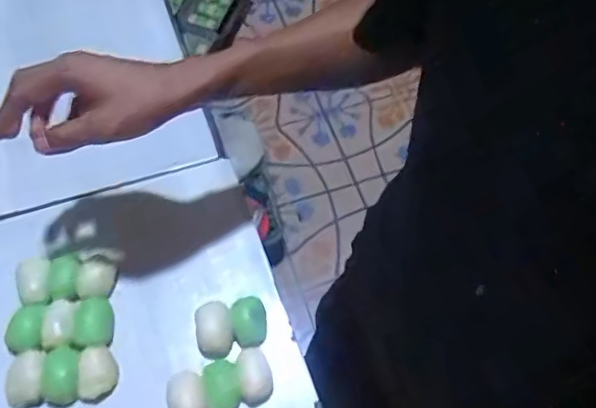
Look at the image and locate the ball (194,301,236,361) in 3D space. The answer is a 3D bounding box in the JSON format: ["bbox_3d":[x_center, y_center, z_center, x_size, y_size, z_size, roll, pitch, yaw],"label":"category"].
[{"bbox_3d":[-0.072,0.109,0.496,0.032,0.022,0.044,-13,62,-11],"label":"ball"}]

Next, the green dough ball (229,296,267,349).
[{"bbox_3d":[-0.042,0.103,0.498,0.029,0.023,0.037,-12,62,-10],"label":"green dough ball"}]

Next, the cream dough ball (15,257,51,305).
[{"bbox_3d":[-0.231,0.070,0.505,0.026,0.023,0.039,-7,61,-8],"label":"cream dough ball"}]

